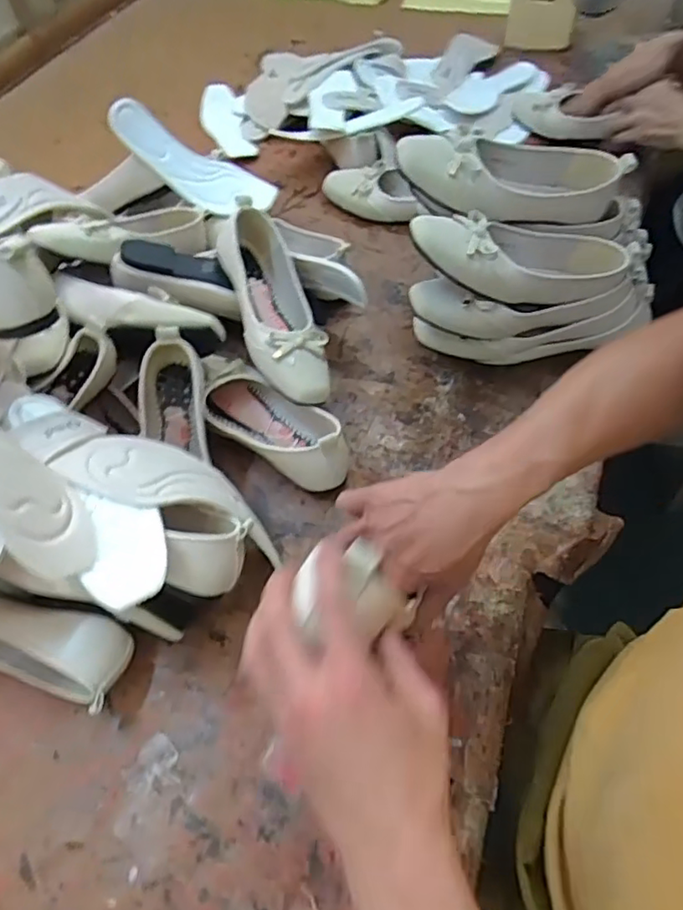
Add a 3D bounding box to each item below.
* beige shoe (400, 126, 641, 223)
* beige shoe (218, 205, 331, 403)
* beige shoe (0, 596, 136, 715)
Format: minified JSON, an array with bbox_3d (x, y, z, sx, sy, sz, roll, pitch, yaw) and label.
[{"bbox_3d":[0.174,-0.301,0.640,0.251,0.065,0.090,-4,54,-19],"label":"beige shoe"},{"bbox_3d":[-0.074,-0.166,0.669,0.082,0.081,0.235,-16,56,-7],"label":"beige shoe"},{"bbox_3d":[-0.312,0.159,0.532,0.252,0.104,0.068,9,57,10],"label":"beige shoe"}]

